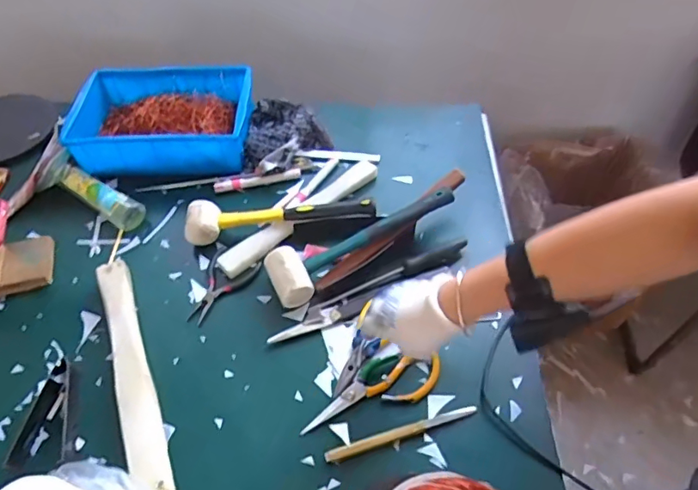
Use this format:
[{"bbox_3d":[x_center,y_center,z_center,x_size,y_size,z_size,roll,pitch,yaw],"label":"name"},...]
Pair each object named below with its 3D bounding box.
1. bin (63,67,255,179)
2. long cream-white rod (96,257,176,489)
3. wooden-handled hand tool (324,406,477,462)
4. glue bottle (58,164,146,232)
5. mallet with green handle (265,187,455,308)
[{"bbox_3d":[-0.317,-0.218,0.901,0.284,0.088,0.207,-3,51,-1],"label":"bin"},{"bbox_3d":[-0.270,0.151,0.635,0.048,0.028,0.334,-13,54,-23],"label":"long cream-white rod"},{"bbox_3d":[0.062,0.219,0.601,0.183,0.006,0.012,-14,52,-10],"label":"wooden-handled hand tool"},{"bbox_3d":[-0.398,-0.078,0.828,0.166,0.040,0.047,28,57,22],"label":"glue bottle"},{"bbox_3d":[0.015,-0.013,0.740,0.287,0.067,0.085,-28,56,-20],"label":"mallet with green handle"}]

